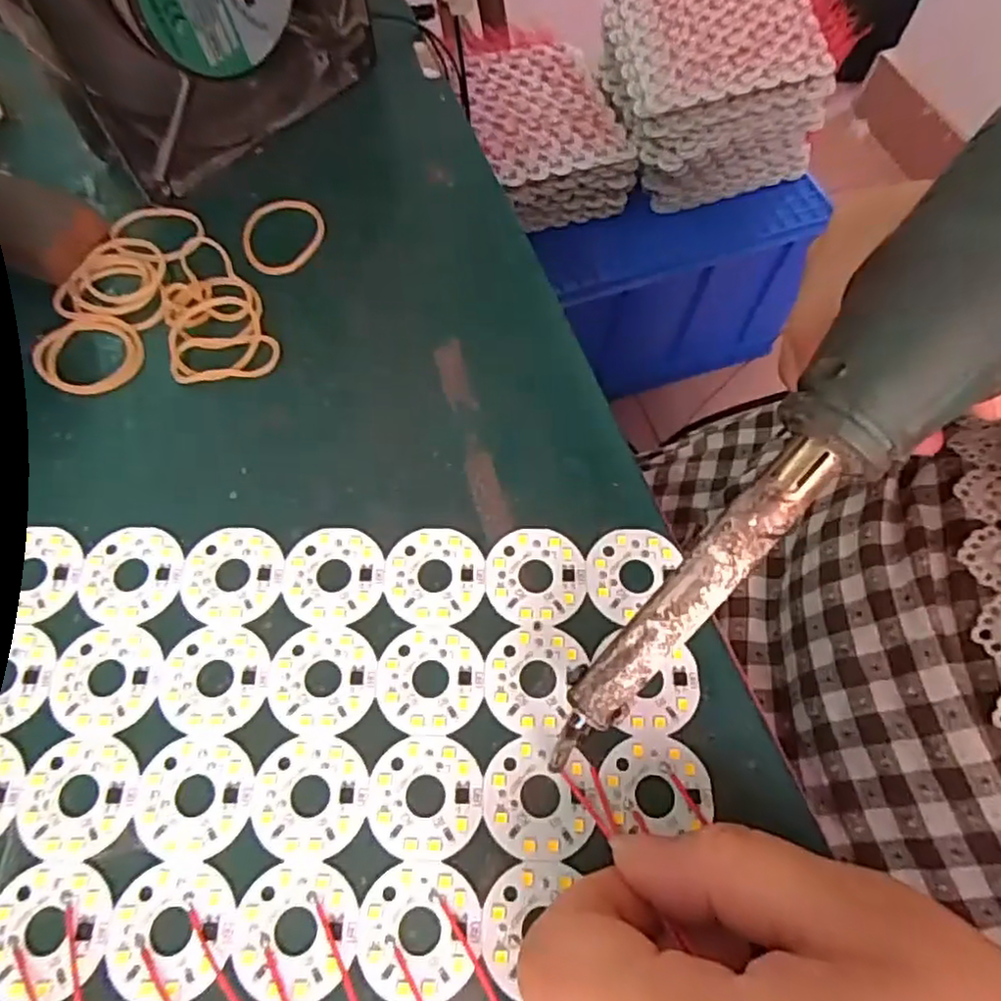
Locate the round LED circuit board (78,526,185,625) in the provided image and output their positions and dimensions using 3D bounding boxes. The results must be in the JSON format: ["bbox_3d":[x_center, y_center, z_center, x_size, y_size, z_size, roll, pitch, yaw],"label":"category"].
[{"bbox_3d":[-0.112,0.022,0.205,0.030,0.004,0.030,0,65,-1],"label":"round LED circuit board"}]

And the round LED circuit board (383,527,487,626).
[{"bbox_3d":[-0.020,0.022,0.206,0.030,0.004,0.030,0,65,-1],"label":"round LED circuit board"}]

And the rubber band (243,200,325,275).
[{"bbox_3d":[-0.084,-0.103,0.262,0.030,0.004,0.036,-3,65,-2],"label":"rubber band"}]

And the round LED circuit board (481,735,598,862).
[{"bbox_3d":[0.010,0.079,0.181,0.030,0.004,0.029,0,65,-1],"label":"round LED circuit board"}]

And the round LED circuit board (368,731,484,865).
[{"bbox_3d":[-0.020,0.079,0.180,0.030,0.004,0.030,0,65,-1],"label":"round LED circuit board"}]

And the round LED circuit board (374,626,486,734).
[{"bbox_3d":[-0.020,0.050,0.193,0.030,0.004,0.030,0,65,-1],"label":"round LED circuit board"}]

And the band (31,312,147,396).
[{"bbox_3d":[-0.145,-0.052,0.238,0.036,0.004,0.033,0,65,-1],"label":"band"}]

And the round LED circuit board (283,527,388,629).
[{"bbox_3d":[-0.051,0.022,0.205,0.030,0.004,0.030,0,65,-1],"label":"round LED circuit board"}]

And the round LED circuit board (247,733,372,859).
[{"bbox_3d":[-0.051,0.078,0.180,0.030,0.004,0.031,0,65,-1],"label":"round LED circuit board"}]

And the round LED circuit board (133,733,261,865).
[{"bbox_3d":[-0.082,0.078,0.179,0.031,0.004,0.030,0,65,-1],"label":"round LED circuit board"}]

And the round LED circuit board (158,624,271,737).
[{"bbox_3d":[-0.082,0.050,0.192,0.031,0.004,0.030,0,65,-1],"label":"round LED circuit board"}]

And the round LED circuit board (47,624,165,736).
[{"bbox_3d":[-0.113,0.050,0.192,0.030,0.004,0.030,0,65,-1],"label":"round LED circuit board"}]

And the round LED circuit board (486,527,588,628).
[{"bbox_3d":[0.011,0.022,0.206,0.030,0.004,0.030,0,65,-1],"label":"round LED circuit board"}]

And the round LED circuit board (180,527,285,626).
[{"bbox_3d":[-0.082,0.022,0.205,0.030,0.004,0.030,0,65,-1],"label":"round LED circuit board"}]

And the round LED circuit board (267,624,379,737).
[{"bbox_3d":[-0.051,0.050,0.193,0.030,0.004,0.030,0,65,-1],"label":"round LED circuit board"}]

